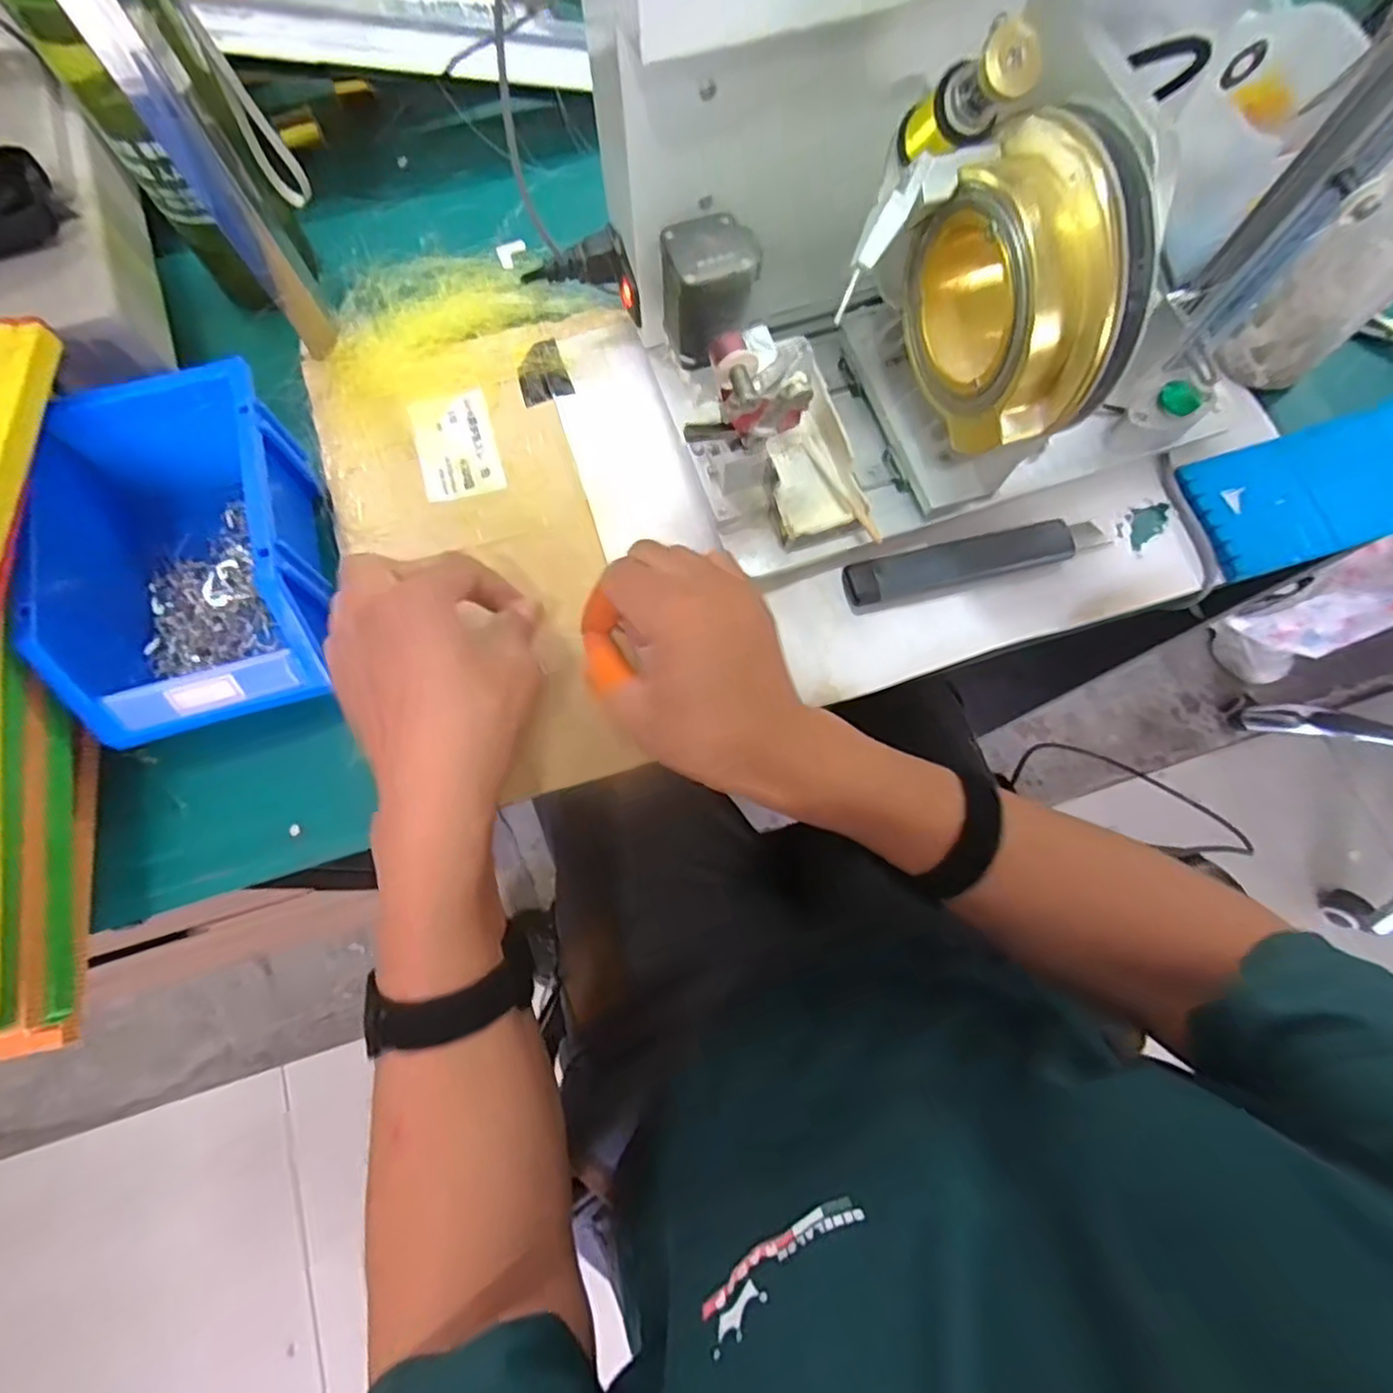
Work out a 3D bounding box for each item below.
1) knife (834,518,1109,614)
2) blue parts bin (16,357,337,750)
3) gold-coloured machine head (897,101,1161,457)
[{"bbox_3d":[0.174,-0.086,0.411,0.169,0.014,0.029,-14,75,-5],"label":"knife"},{"bbox_3d":[-0.278,-0.079,0.368,0.123,0.080,0.182,-16,75,-6],"label":"blue parts bin"},{"bbox_3d":[0.135,-0.169,0.281,0.048,0.100,0.106,-18,75,-6],"label":"gold-coloured machine head"}]

